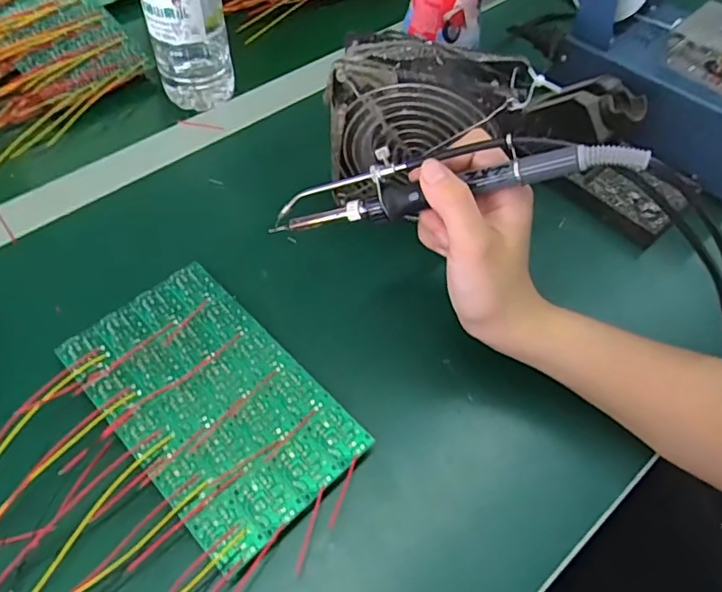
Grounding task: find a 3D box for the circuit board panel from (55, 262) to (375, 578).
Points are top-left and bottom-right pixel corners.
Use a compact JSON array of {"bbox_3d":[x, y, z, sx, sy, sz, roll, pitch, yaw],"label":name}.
[{"bbox_3d":[-0.089,0.058,0.331,0.100,0.006,0.171,-37,64,-25],"label":"circuit board panel"}]

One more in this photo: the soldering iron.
[{"bbox_3d":[0.039,-0.063,0.307,0.207,0.032,0.023,-7,51,23],"label":"soldering iron"}]

